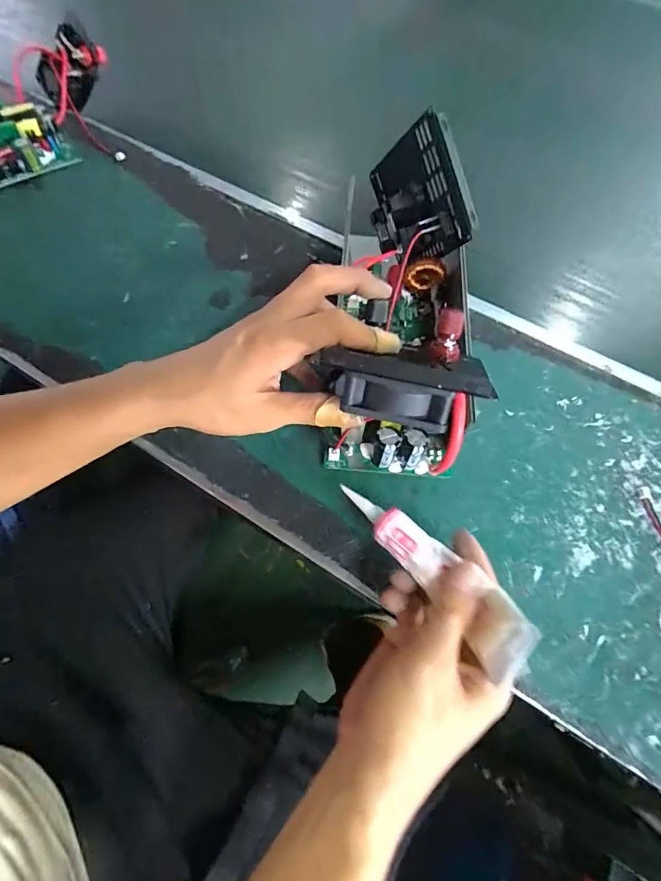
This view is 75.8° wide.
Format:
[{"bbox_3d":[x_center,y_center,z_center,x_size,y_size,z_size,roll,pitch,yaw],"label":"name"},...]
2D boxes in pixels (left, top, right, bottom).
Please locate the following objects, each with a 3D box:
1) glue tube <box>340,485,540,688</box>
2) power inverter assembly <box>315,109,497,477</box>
[{"bbox_3d":[0.056,0.071,0.247,0.029,0.017,0.134,-35,51,-16],"label":"glue tube"},{"bbox_3d":[0.062,-0.109,0.314,0.087,0.125,0.251,10,68,4],"label":"power inverter assembly"}]

